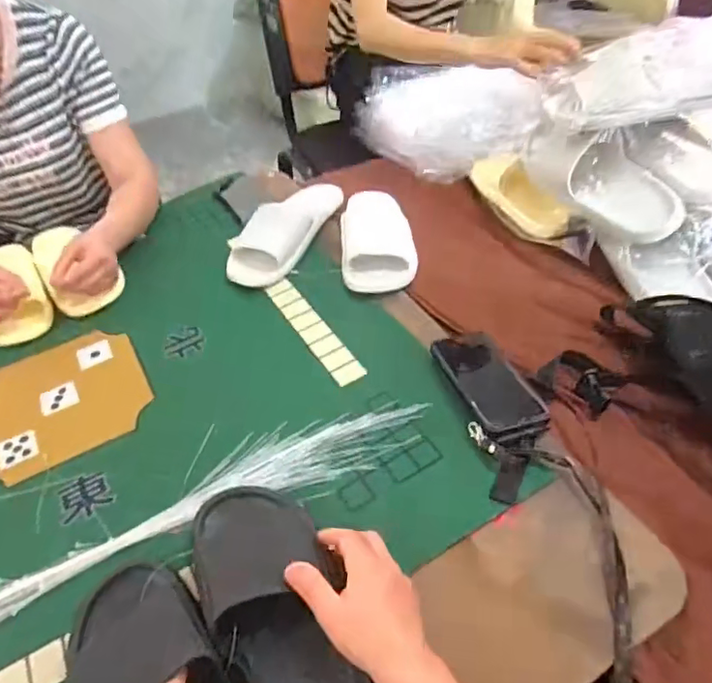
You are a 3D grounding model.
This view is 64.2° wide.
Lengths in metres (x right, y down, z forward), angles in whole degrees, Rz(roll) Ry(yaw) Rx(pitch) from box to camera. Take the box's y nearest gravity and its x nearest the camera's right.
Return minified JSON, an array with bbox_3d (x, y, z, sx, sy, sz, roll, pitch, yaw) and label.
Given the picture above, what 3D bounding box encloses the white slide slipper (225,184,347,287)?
[{"bbox_3d":[-0.118,-0.189,0.909,0.117,0.066,0.249,15,48,20],"label":"white slide slipper"}]

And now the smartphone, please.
[{"bbox_3d":[0.148,0.045,0.637,0.070,0.011,0.154,-21,43,-6],"label":"smartphone"}]

